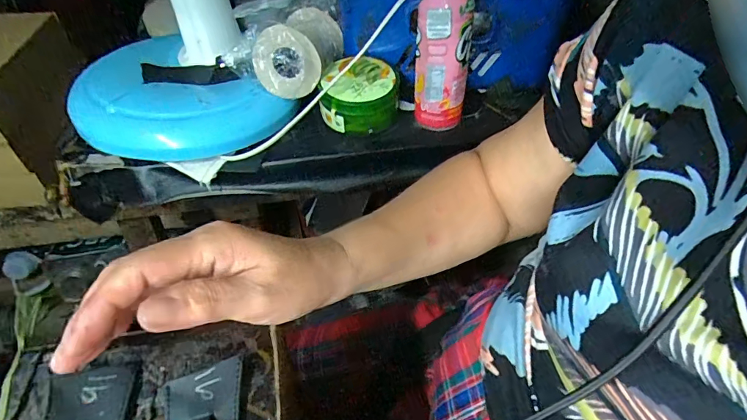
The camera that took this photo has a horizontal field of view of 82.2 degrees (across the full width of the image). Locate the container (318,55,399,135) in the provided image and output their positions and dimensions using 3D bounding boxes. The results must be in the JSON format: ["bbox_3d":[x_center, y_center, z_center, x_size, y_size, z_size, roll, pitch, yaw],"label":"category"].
[{"bbox_3d":[-0.019,-0.145,0.557,0.096,0.072,0.080,-3,44,-4],"label":"container"}]

